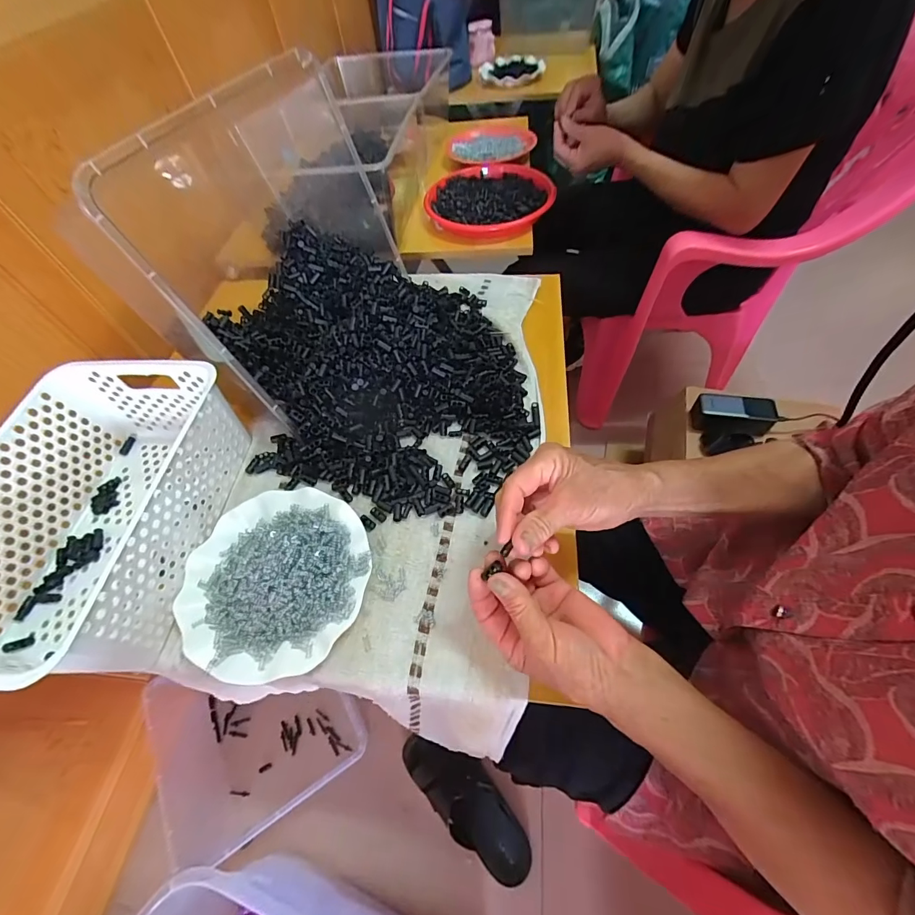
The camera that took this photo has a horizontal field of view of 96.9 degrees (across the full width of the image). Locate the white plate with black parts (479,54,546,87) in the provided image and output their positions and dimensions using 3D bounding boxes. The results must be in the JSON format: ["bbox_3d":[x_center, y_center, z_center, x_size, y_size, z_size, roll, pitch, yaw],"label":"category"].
[{"bbox_3d":[0.160,-1.210,1.267,0.207,0.019,0.289,21,61,18],"label":"white plate with black parts"}]

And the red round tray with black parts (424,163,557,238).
[{"bbox_3d":[0.061,-0.490,0.765,0.229,0.027,0.232,-2,57,3],"label":"red round tray with black parts"}]

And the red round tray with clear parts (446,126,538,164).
[{"bbox_3d":[0.067,-0.736,0.947,0.194,0.031,0.243,-13,57,-3],"label":"red round tray with clear parts"}]

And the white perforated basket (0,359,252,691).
[{"bbox_3d":[-0.366,0.057,0.414,0.203,0.115,0.303,2,57,7],"label":"white perforated basket"}]

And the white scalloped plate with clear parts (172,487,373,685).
[{"bbox_3d":[-0.178,0.112,0.395,0.175,0.049,0.178,-2,57,3],"label":"white scalloped plate with clear parts"}]

